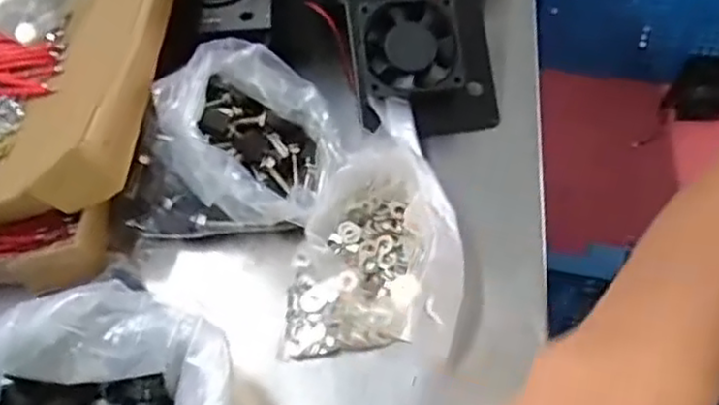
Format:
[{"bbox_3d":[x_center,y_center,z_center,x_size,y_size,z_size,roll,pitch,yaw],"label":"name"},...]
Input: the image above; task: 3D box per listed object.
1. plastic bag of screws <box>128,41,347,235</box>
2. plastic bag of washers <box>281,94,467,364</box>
[{"bbox_3d":[-0.071,-0.036,0.403,0.117,0.064,0.105,6,56,9],"label":"plastic bag of screws"},{"bbox_3d":[0.010,0.008,0.385,0.090,0.044,0.150,3,55,7],"label":"plastic bag of washers"}]

